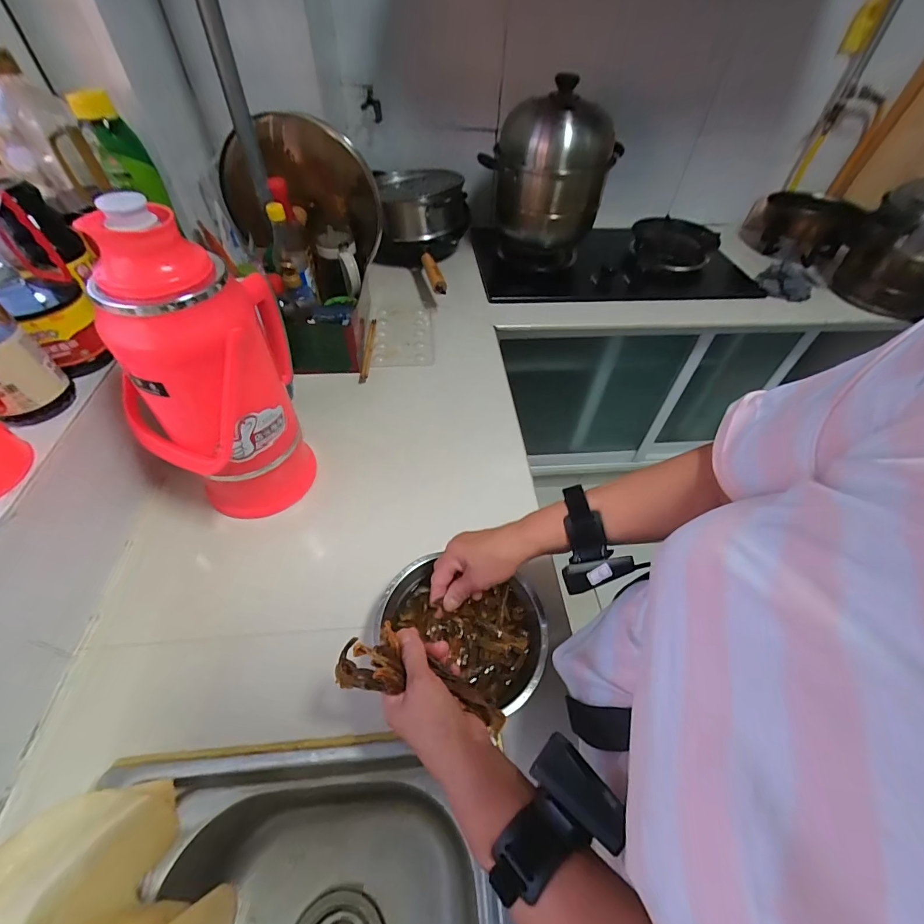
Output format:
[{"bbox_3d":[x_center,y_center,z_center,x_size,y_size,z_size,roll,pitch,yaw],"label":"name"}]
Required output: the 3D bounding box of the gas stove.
[{"bbox_3d":[0.406,-0.578,1.146,0.715,0.069,0.412,-3,50,-6],"label":"gas stove"}]

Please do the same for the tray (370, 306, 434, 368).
[{"bbox_3d":[-0.127,-0.278,0.905,0.125,0.008,0.217,-3,50,-5],"label":"tray"}]

